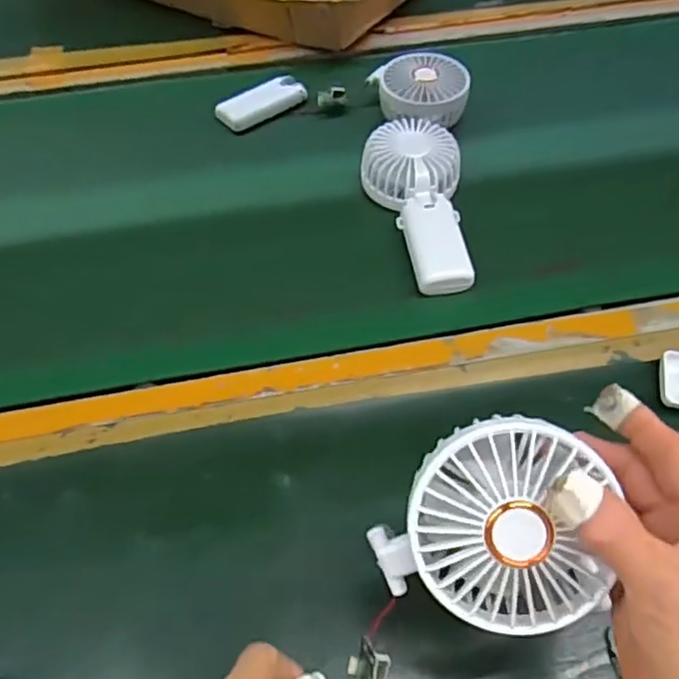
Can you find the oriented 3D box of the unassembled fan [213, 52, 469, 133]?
[{"bbox_3d":[0.004,-0.252,0.647,0.247,0.049,0.075,4,54,2],"label":"unassembled fan"}]

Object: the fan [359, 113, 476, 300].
[{"bbox_3d":[0.064,-0.116,0.547,0.083,0.046,0.177,1,54,0],"label":"fan"}]

